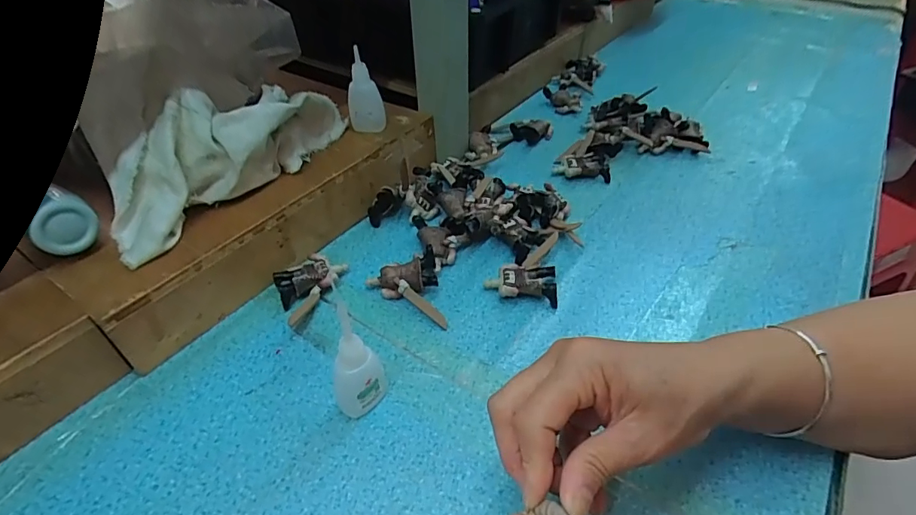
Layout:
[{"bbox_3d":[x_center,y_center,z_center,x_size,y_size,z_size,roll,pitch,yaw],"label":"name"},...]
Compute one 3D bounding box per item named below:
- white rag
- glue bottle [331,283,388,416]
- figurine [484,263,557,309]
[{"bbox_3d":[-0.184,-0.095,0.401,0.064,0.075,0.236,25,48,26],"label":"white rag"},{"bbox_3d":[-0.064,0.063,0.293,0.031,0.099,0.023,-8,44,-9],"label":"glue bottle"},{"bbox_3d":[0.053,0.022,0.395,0.058,0.020,0.031,9,44,9],"label":"figurine"}]

